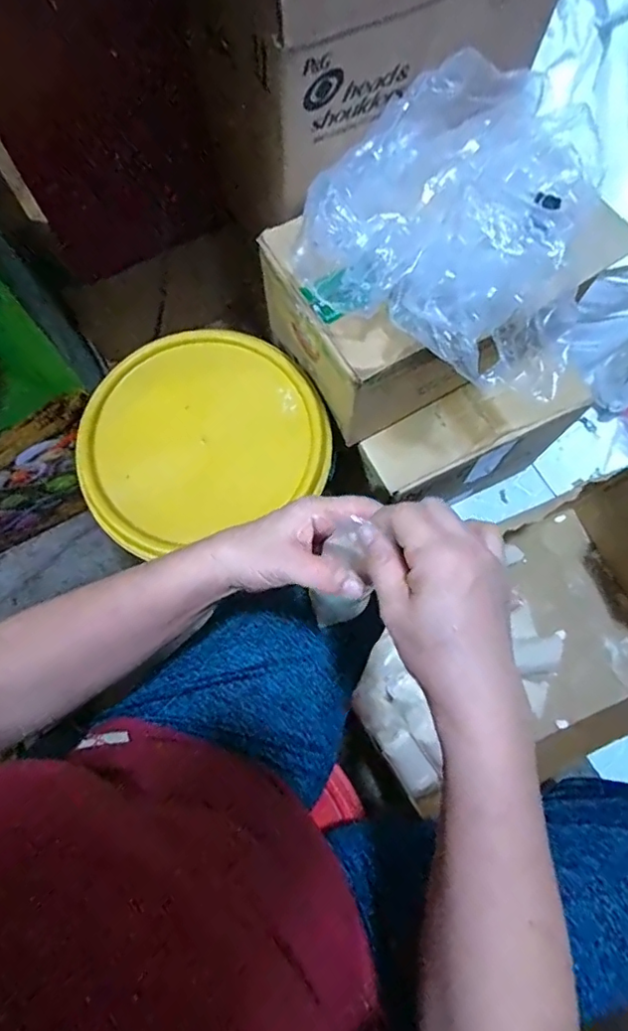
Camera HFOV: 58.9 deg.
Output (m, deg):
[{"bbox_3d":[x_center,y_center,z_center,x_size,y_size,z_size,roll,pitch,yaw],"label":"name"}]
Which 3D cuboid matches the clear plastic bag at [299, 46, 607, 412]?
[{"bbox_3d":[0.142,-0.275,0.516,0.266,0.106,0.246,22,76,6],"label":"clear plastic bag"}]

